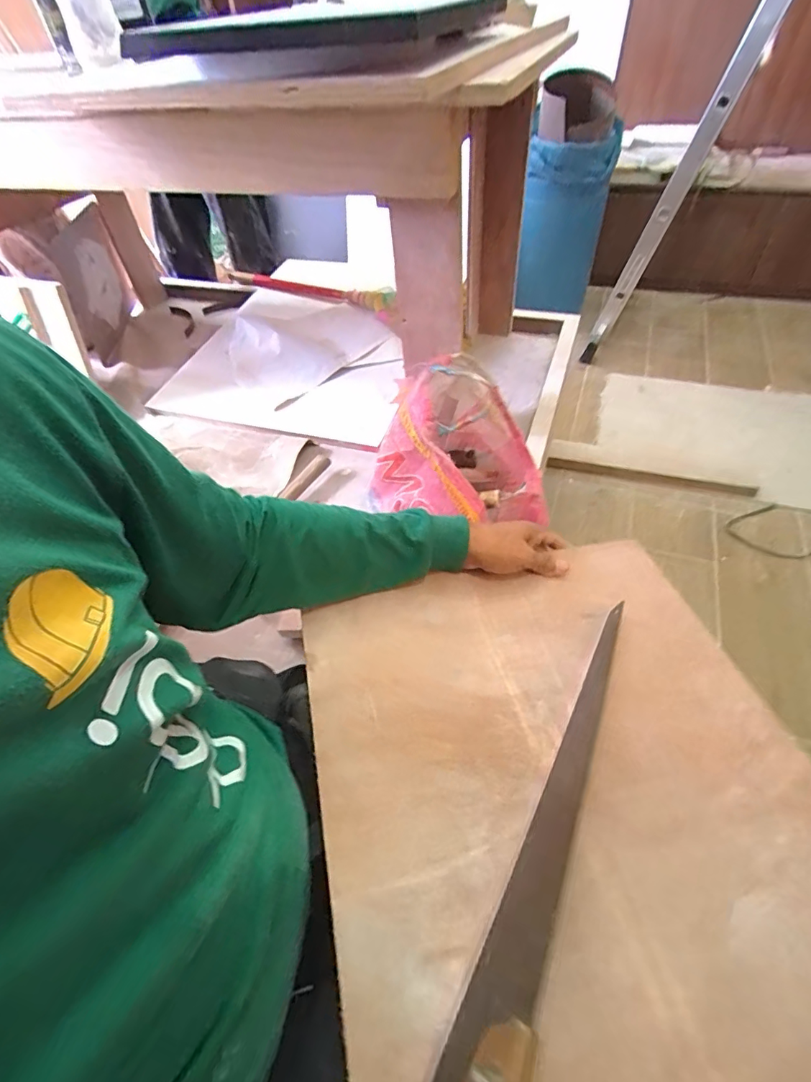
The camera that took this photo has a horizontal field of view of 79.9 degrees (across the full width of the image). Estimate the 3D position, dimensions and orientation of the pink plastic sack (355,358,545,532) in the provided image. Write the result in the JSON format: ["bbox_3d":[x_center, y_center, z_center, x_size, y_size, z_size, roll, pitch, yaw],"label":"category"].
[{"bbox_3d":[0.087,-0.117,0.698,0.234,0.219,0.226,35,60,30],"label":"pink plastic sack"}]

